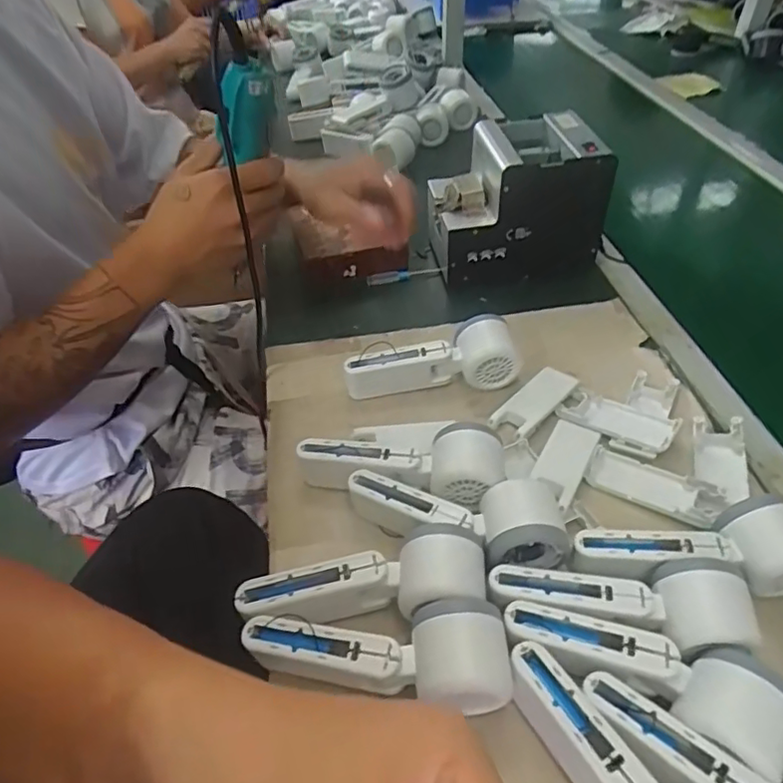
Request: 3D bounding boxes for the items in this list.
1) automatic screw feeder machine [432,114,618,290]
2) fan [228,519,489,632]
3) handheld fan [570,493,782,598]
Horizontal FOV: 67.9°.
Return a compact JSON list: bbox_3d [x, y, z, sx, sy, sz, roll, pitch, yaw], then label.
[{"bbox_3d":[0.143,-0.228,0.696,0.184,0.148,0.126,-5,44,-4],"label":"automatic screw feeder machine"},{"bbox_3d":[-0.019,0.133,0.392,0.165,0.050,0.054,-9,45,-7],"label":"fan"},{"bbox_3d":[0.212,0.116,0.409,0.161,0.050,0.056,-6,44,-4],"label":"handheld fan"}]

